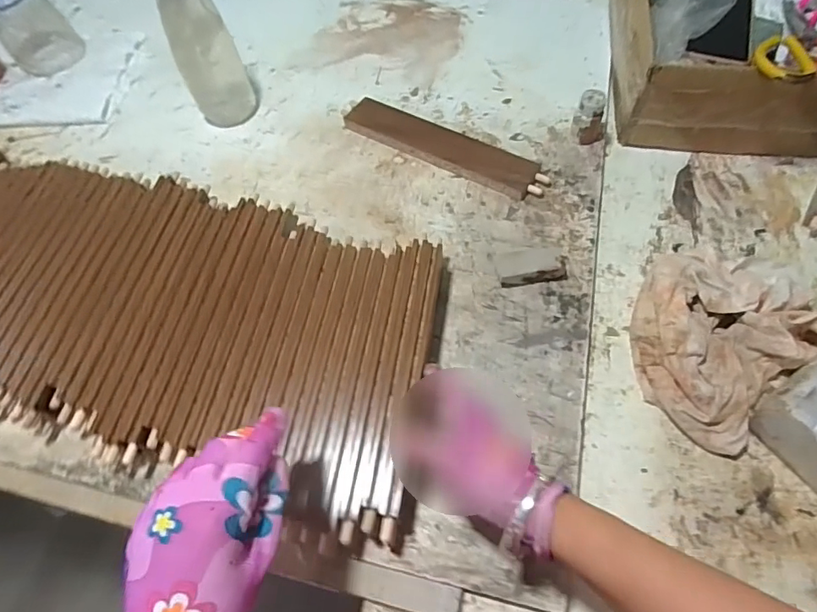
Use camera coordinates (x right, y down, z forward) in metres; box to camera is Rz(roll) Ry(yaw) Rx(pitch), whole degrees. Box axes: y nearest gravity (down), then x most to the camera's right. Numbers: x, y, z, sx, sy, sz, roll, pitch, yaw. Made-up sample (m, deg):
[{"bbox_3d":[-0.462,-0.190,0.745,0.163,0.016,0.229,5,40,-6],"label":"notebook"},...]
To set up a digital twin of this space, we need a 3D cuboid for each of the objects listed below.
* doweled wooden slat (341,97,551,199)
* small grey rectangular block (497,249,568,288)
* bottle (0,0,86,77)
[{"bbox_3d":[0.040,-0.200,0.622,0.273,0.015,0.059,29,68,19],"label":"doweled wooden slat"},{"bbox_3d":[0.132,-0.043,0.525,0.072,0.025,0.038,-2,61,4],"label":"small grey rectangular block"},{"bbox_3d":[-0.552,-0.417,0.723,0.098,0.126,0.091,-39,65,-15],"label":"bottle"}]

